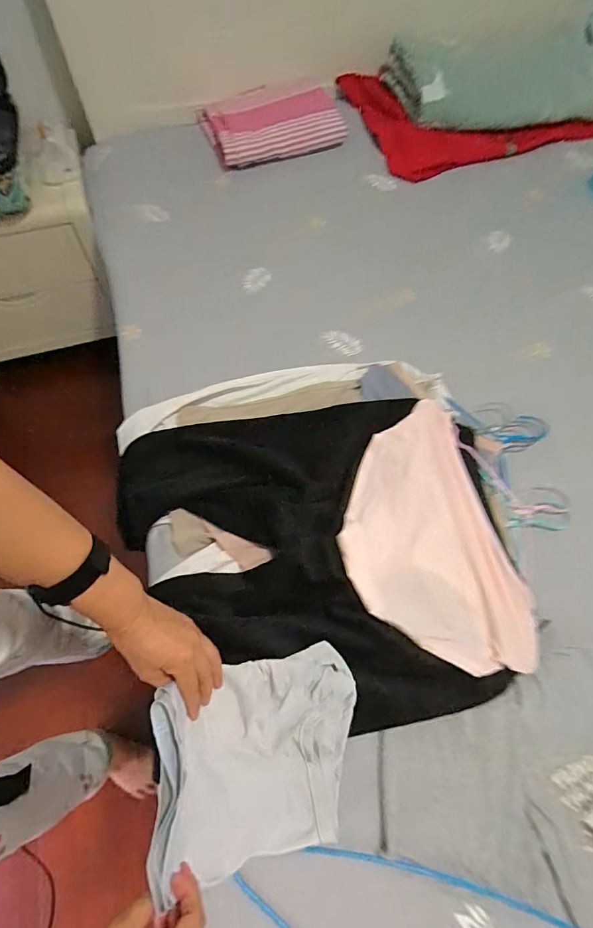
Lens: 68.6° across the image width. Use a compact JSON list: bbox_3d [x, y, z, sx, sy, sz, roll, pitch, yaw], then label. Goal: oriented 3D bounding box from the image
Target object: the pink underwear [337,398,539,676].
[{"bbox_3d":[0.180,0.103,0.626,0.228,0.023,0.375,-14,65,-8],"label":"pink underwear"}]

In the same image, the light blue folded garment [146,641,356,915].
[{"bbox_3d":[-0.031,0.302,0.448,0.208,0.129,0.183,-11,63,-7],"label":"light blue folded garment"}]

